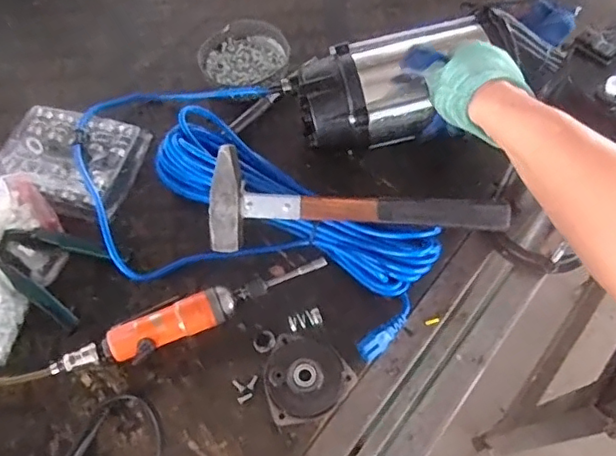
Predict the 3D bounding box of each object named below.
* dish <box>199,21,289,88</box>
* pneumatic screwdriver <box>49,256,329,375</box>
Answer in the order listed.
[{"bbox_3d":[-0.090,-0.247,0.807,0.126,0.040,0.120,0,62,1],"label":"dish"},{"bbox_3d":[-0.127,0.100,0.633,0.311,0.043,0.045,-22,64,-10],"label":"pneumatic screwdriver"}]

